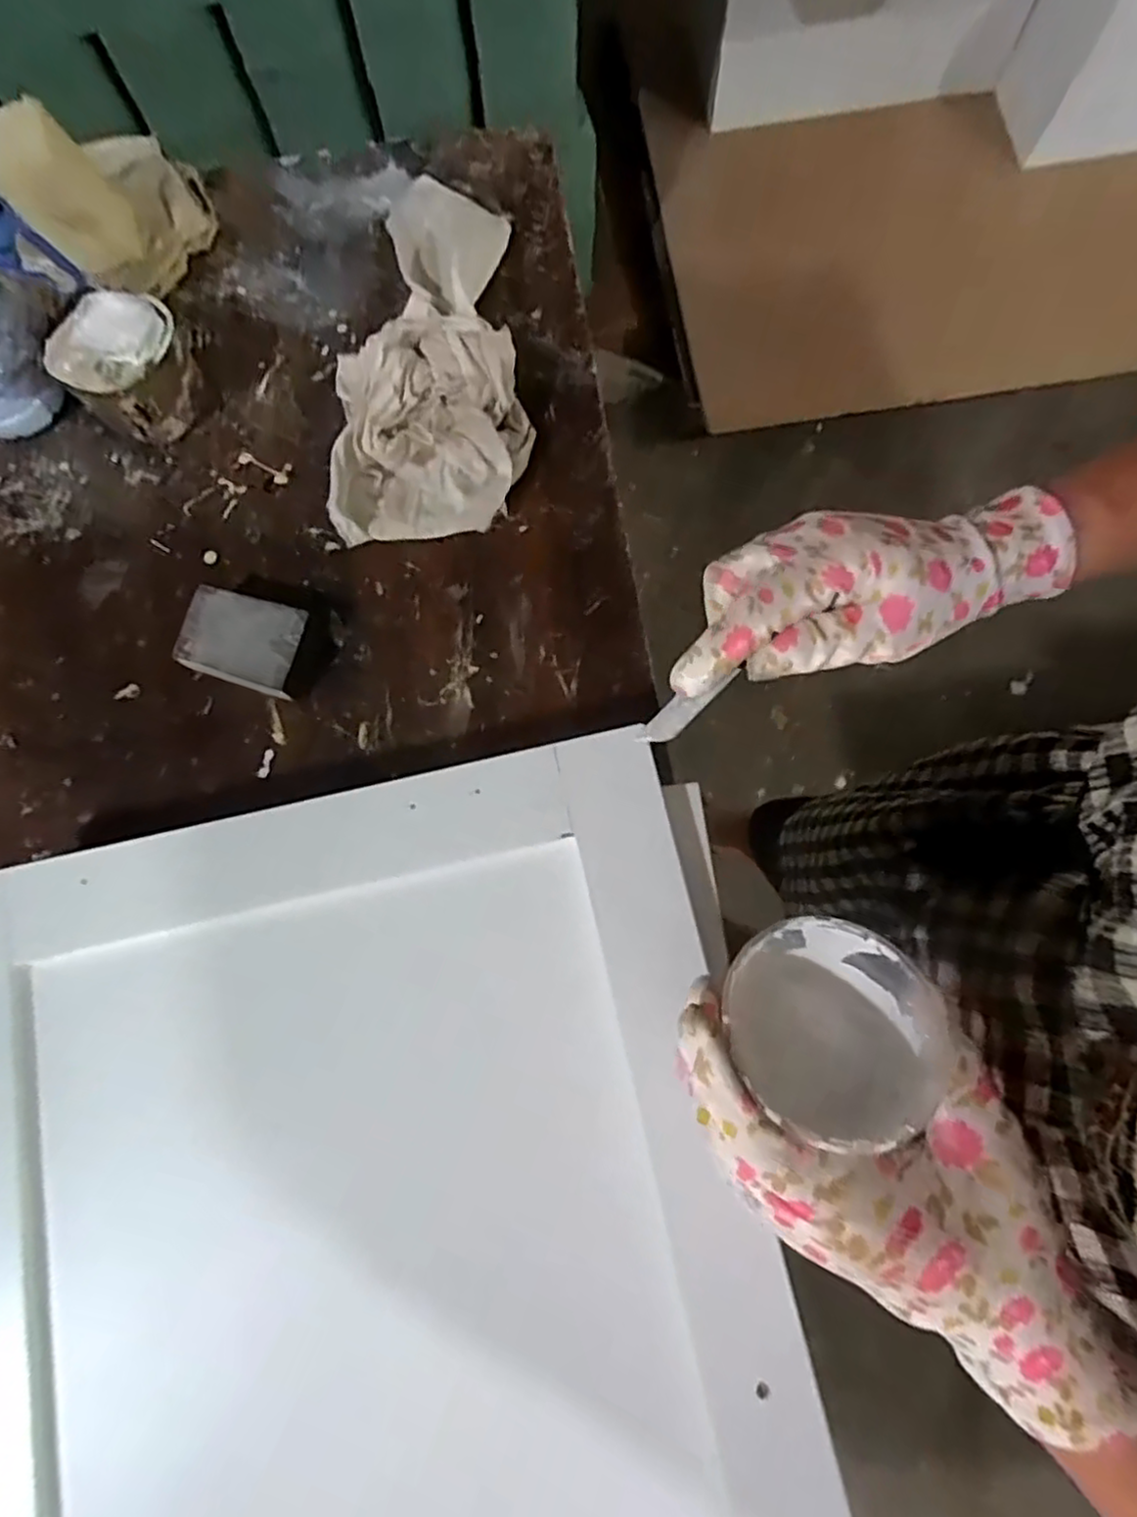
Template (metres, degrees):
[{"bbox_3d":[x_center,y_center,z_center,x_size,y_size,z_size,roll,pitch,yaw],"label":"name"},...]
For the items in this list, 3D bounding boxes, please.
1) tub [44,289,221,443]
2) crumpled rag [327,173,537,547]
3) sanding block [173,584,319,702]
[{"bbox_3d":[-0.261,-0.235,0.418,0.078,0.057,0.067,-42,81,-8],"label":"tub"},{"bbox_3d":[-0.086,-0.267,0.428,0.117,0.050,0.268,-2,78,0],"label":"crumpled rag"},{"bbox_3d":[-0.183,-0.065,0.398,0.071,0.024,0.052,14,78,2],"label":"sanding block"}]

